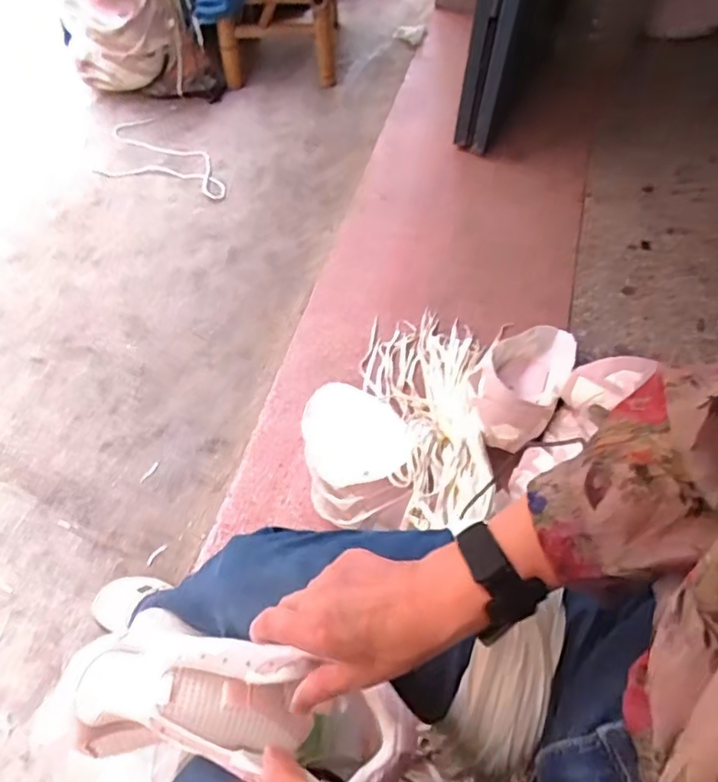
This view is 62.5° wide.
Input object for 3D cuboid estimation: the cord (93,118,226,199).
[{"bbox_3d":[-0.464,-0.578,1.467,0.388,0.024,0.212,19,59,10],"label":"cord"}]

